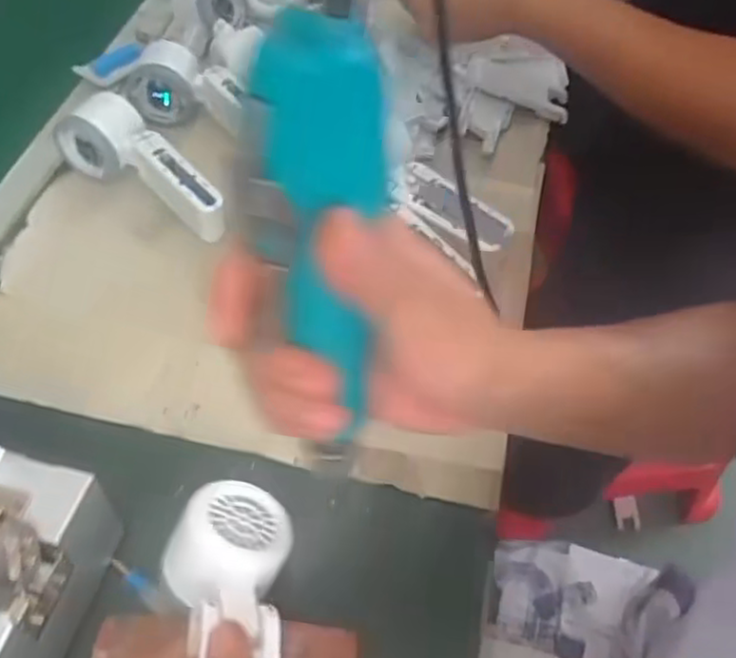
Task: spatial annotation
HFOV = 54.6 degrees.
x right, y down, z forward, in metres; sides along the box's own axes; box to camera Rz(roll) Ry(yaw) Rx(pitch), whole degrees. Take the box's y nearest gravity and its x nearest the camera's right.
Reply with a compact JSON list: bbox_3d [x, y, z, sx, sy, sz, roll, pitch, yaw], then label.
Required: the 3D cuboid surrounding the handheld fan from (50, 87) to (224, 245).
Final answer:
[{"bbox_3d":[-0.182,-0.127,0.574,0.059,0.046,0.171,-37,63,-26],"label":"handheld fan"}]

